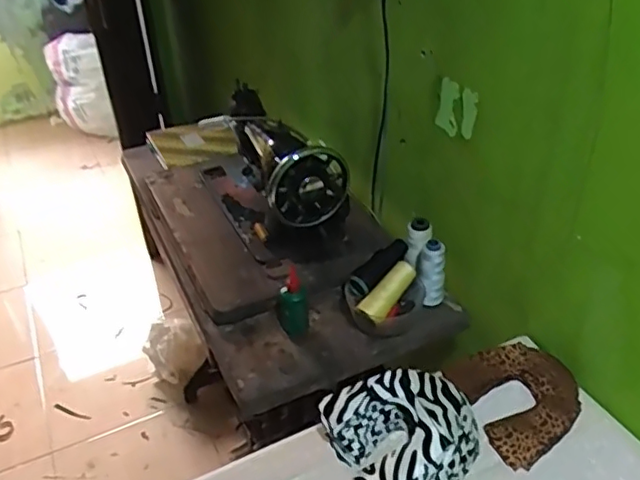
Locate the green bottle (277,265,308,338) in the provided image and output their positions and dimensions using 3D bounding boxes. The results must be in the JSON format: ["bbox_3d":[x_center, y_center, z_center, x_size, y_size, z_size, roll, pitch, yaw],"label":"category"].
[{"bbox_3d":[-0.041,0.101,0.949,0.045,0.097,0.037,-10,36,-10],"label":"green bottle"}]

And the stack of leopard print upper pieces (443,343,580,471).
[{"bbox_3d":[0.263,0.205,0.822,0.156,0.019,0.154,-30,52,-20],"label":"stack of leopard print upper pieces"}]

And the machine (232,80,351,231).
[{"bbox_3d":[-0.058,-0.135,1.134,0.145,0.207,0.325,-13,36,-14],"label":"machine"}]

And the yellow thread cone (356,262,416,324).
[{"bbox_3d":[0.109,0.081,0.953,0.107,0.040,0.038,-46,49,-13],"label":"yellow thread cone"}]

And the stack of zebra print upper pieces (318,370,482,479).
[{"bbox_3d":[0.110,0.239,0.761,0.177,0.079,0.178,-17,37,-19],"label":"stack of zebra print upper pieces"}]

